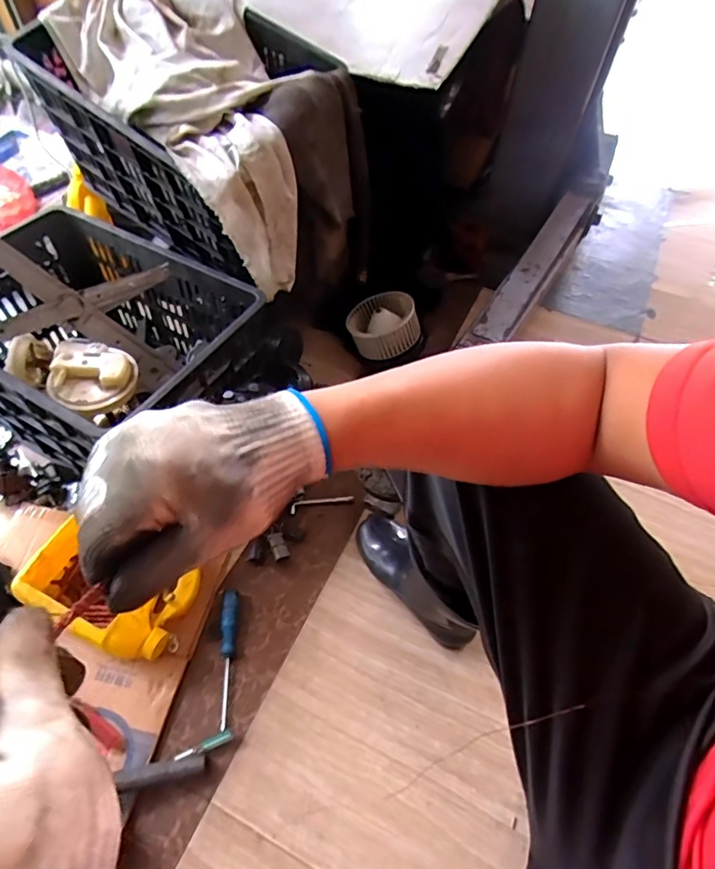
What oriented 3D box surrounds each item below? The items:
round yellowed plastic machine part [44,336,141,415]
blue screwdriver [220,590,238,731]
[{"bbox_3d":[-0.386,-0.087,0.720,0.103,0.052,0.118,39,61,23],"label":"round yellowed plastic machine part"},{"bbox_3d":[-0.192,0.324,0.727,0.021,0.030,0.184,-3,56,-1],"label":"blue screwdriver"}]

